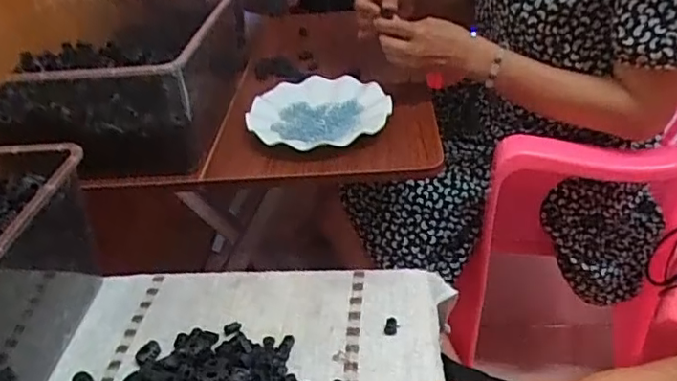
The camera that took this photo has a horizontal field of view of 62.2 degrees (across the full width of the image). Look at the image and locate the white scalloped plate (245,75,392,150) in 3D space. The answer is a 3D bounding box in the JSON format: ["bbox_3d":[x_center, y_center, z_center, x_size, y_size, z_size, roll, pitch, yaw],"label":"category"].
[{"bbox_3d":[-0.025,-0.105,0.754,0.184,0.031,0.184,-3,35,2],"label":"white scalloped plate"}]

